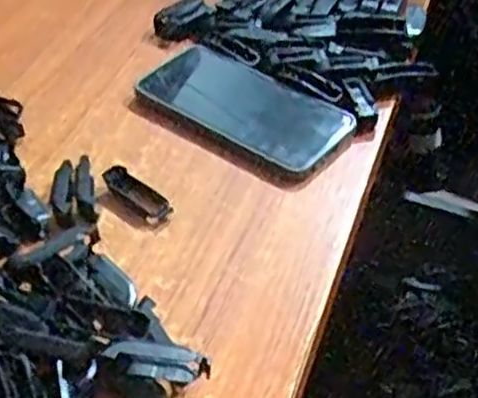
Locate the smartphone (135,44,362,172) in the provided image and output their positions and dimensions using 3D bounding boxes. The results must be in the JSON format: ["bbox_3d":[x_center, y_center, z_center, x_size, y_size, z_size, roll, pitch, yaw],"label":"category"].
[{"bbox_3d":[0.006,-0.073,0.538,0.158,0.013,0.077,30,51,29],"label":"smartphone"}]

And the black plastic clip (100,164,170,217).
[{"bbox_3d":[-0.070,-0.007,0.485,0.052,0.008,0.016,30,51,29],"label":"black plastic clip"}]

